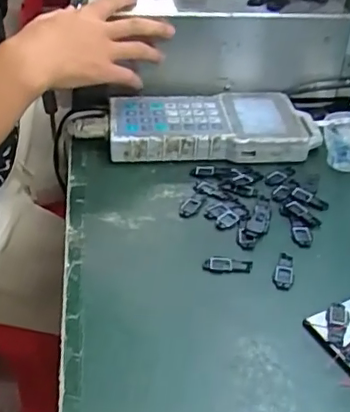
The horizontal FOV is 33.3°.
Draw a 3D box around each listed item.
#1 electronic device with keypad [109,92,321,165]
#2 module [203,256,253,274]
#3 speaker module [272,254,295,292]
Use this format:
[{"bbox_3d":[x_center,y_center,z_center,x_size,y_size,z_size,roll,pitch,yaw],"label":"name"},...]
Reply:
[{"bbox_3d":[0.044,-0.088,0.630,0.223,0.034,0.100,-2,37,-3],"label":"electronic device with keypad"},{"bbox_3d":[0.044,0.048,0.481,0.039,0.004,0.015,5,38,7],"label":"module"},{"bbox_3d":[0.090,0.053,0.477,0.016,0.004,0.041,12,39,15],"label":"speaker module"}]

